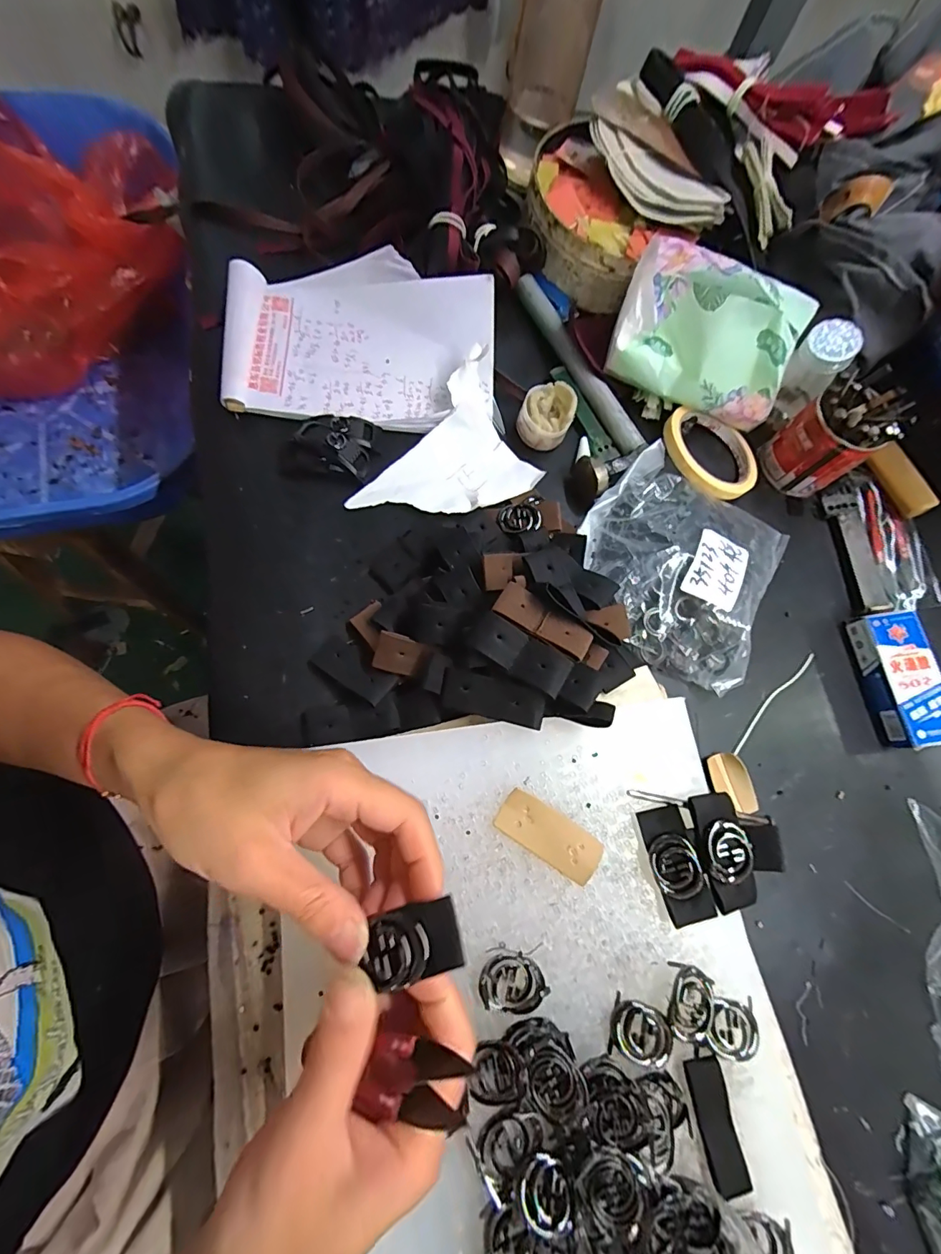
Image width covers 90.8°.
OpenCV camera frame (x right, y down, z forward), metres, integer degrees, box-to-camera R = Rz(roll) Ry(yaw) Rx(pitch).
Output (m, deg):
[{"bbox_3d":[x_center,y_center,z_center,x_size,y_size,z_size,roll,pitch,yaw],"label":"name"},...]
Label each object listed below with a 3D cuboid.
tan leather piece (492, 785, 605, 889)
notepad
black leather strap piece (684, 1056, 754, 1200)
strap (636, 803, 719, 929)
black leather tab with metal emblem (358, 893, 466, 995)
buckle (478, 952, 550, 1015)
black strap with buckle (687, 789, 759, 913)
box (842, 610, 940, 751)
[{"bbox_3d":[0.046,0.122,0.271,0.063,0.004,0.027,33,81,7],"label":"tan leather piece"},{"bbox_3d":[-0.089,-0.241,0.384,0.213,0.029,0.145,3,73,-6],"label":"notepad"},{"bbox_3d":[0.128,0.257,0.239,0.021,0.005,0.056,-3,70,-17],"label":"black leather strap piece"},{"bbox_3d":[0.119,0.139,0.270,0.027,0.012,0.063,-16,76,-12],"label":"strap"},{"bbox_3d":[-0.022,0.123,0.180,0.037,0.010,0.024,-18,77,-5],"label":"black leather tab with metal emblem"},{"bbox_3d":[0.023,0.190,0.247,0.035,0.009,0.026,0,73,-7],"label":"buckle"},{"bbox_3d":[0.149,0.132,0.271,0.028,0.009,0.063,-11,75,-10],"label":"black strap with buckle"},{"bbox_3d":[0.344,0.041,0.369,0.044,0.025,0.104,-4,74,-8],"label":"box"}]

